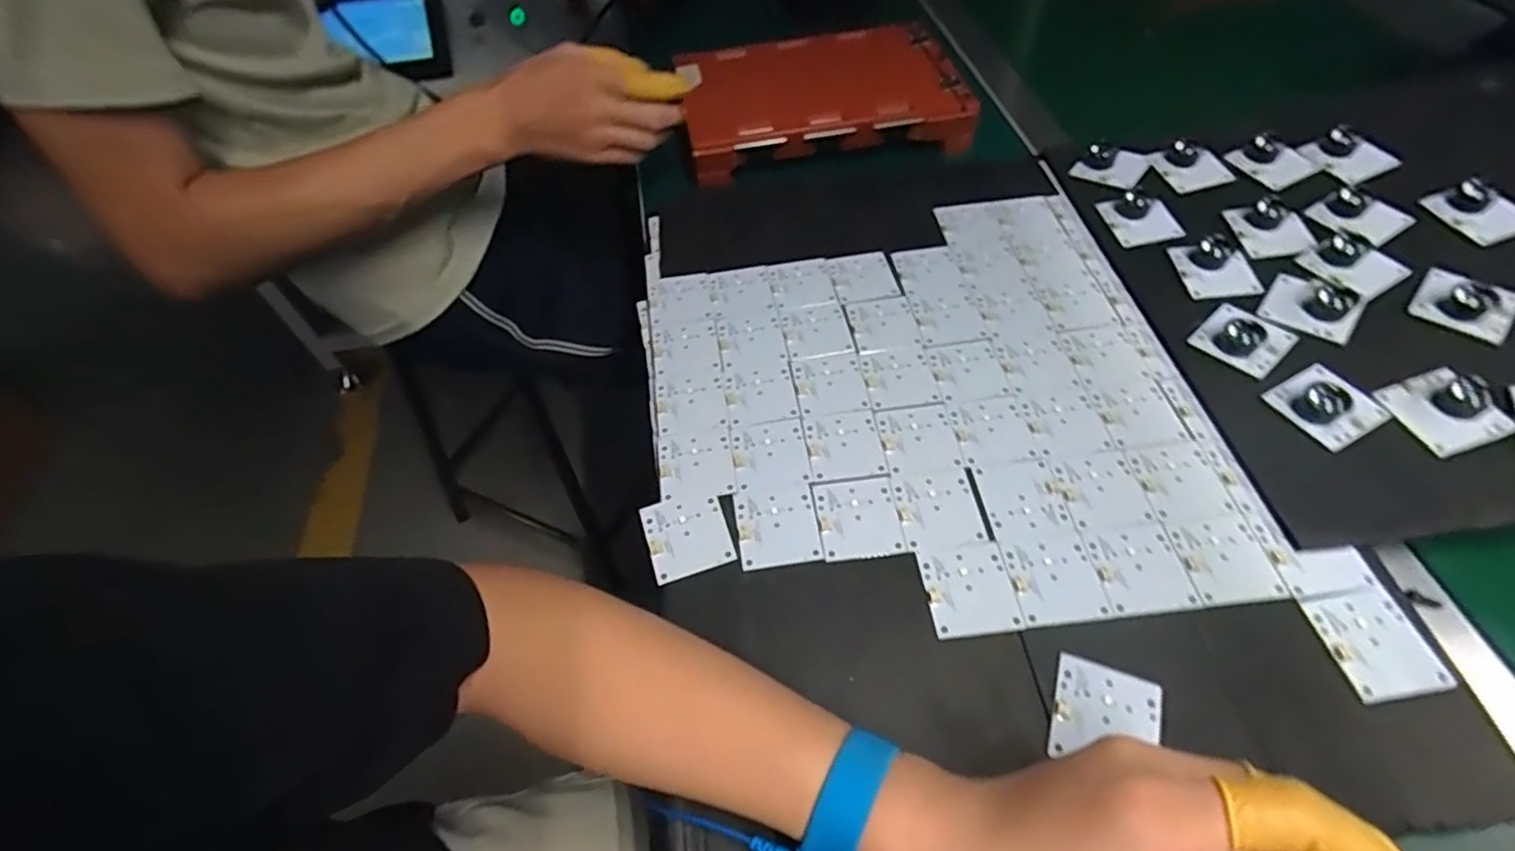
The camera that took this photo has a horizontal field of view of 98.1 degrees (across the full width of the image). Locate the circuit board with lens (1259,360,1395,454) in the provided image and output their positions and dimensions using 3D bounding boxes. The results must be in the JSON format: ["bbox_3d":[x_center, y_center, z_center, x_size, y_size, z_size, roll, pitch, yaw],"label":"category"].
[{"bbox_3d":[0.326,-0.015,0.374,0.047,0.021,0.047,-24,57,-14],"label":"circuit board with lens"}]

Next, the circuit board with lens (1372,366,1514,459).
[{"bbox_3d":[0.380,-0.011,0.361,0.042,0.018,0.047,-17,55,-9],"label":"circuit board with lens"}]

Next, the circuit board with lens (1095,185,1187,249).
[{"bbox_3d":[0.281,-0.158,0.485,0.045,0.015,0.056,-12,55,-5],"label":"circuit board with lens"}]

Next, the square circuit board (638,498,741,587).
[{"bbox_3d":[-0.039,0.060,0.362,0.044,0.004,0.046,-16,55,-8],"label":"square circuit board"}]

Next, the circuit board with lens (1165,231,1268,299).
[{"bbox_3d":[0.311,-0.109,0.445,0.046,0.017,0.045,-1,54,2],"label":"circuit board with lens"}]

